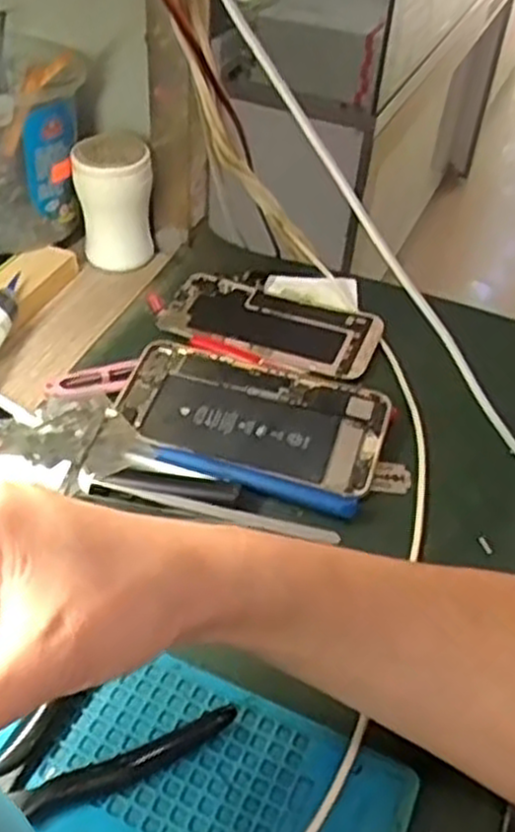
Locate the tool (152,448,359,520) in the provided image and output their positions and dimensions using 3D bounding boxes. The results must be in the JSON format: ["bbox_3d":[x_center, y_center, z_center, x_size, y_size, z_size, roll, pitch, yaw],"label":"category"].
[{"bbox_3d":[-0.001,0.034,0.434,0.115,0.007,0.018,16,45,11],"label":"tool"}]

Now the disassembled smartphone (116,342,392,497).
[{"bbox_3d":[-0.004,-0.002,0.473,0.156,0.014,0.080,15,45,10],"label":"disassembled smartphone"}]

